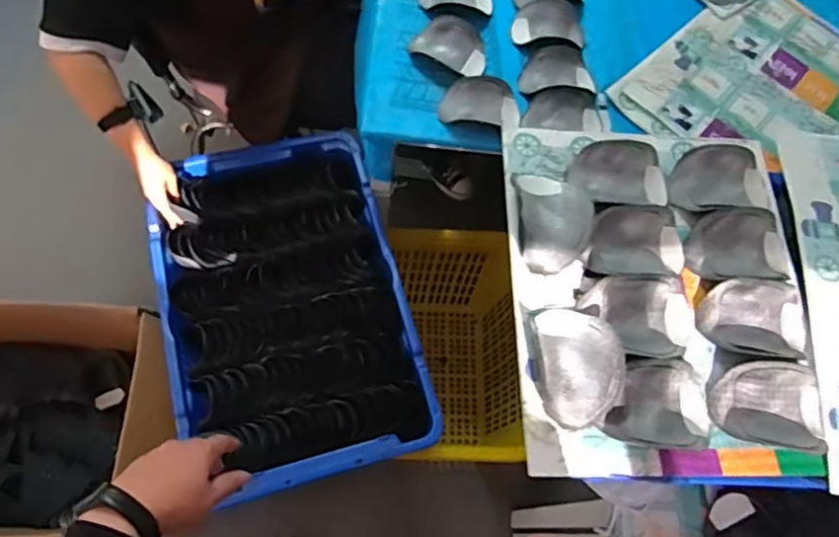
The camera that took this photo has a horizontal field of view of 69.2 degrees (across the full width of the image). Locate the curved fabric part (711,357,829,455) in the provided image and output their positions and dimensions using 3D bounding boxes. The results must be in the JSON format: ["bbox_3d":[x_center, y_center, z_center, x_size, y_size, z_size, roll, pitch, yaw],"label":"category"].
[{"bbox_3d":[0.422,0.159,0.720,0.139,0.037,0.098,12,66,-1],"label":"curved fabric part"}]

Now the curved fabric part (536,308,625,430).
[{"bbox_3d":[0.185,0.111,0.714,0.095,0.039,0.142,-2,67,-7],"label":"curved fabric part"}]

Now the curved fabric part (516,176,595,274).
[{"bbox_3d":[0.171,-0.065,0.783,0.098,0.043,0.137,6,67,-3],"label":"curved fabric part"}]

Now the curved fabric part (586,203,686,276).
[{"bbox_3d":[0.285,-0.034,0.791,0.136,0.036,0.094,3,67,-5],"label":"curved fabric part"}]

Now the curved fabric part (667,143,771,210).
[{"bbox_3d":[0.421,-0.124,0.849,0.145,0.033,0.098,0,67,-6],"label":"curved fabric part"}]

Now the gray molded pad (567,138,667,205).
[{"bbox_3d":[0.274,-0.129,0.832,0.136,0.033,0.088,4,67,0],"label":"gray molded pad"}]

